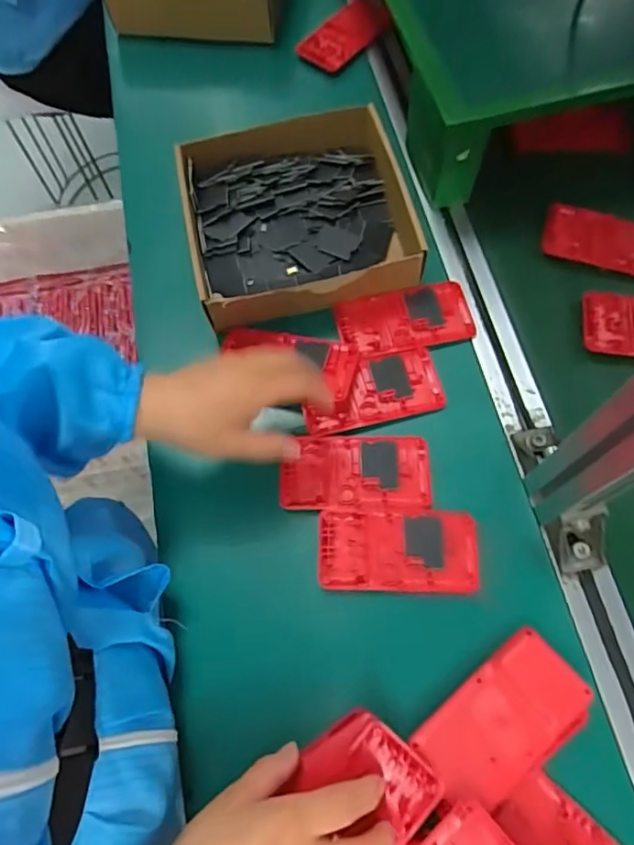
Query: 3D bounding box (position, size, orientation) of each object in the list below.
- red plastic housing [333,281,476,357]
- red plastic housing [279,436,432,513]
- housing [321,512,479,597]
[{"bbox_3d":[0.079,-0.092,0.503,0.119,0.011,0.059,-13,68,-3],"label":"red plastic housing"},{"bbox_3d":[0.031,0.041,0.452,0.120,0.010,0.064,-2,68,2],"label":"red plastic housing"},{"bbox_3d":[0.063,0.097,0.426,0.121,0.010,0.060,0,68,2],"label":"housing"}]

